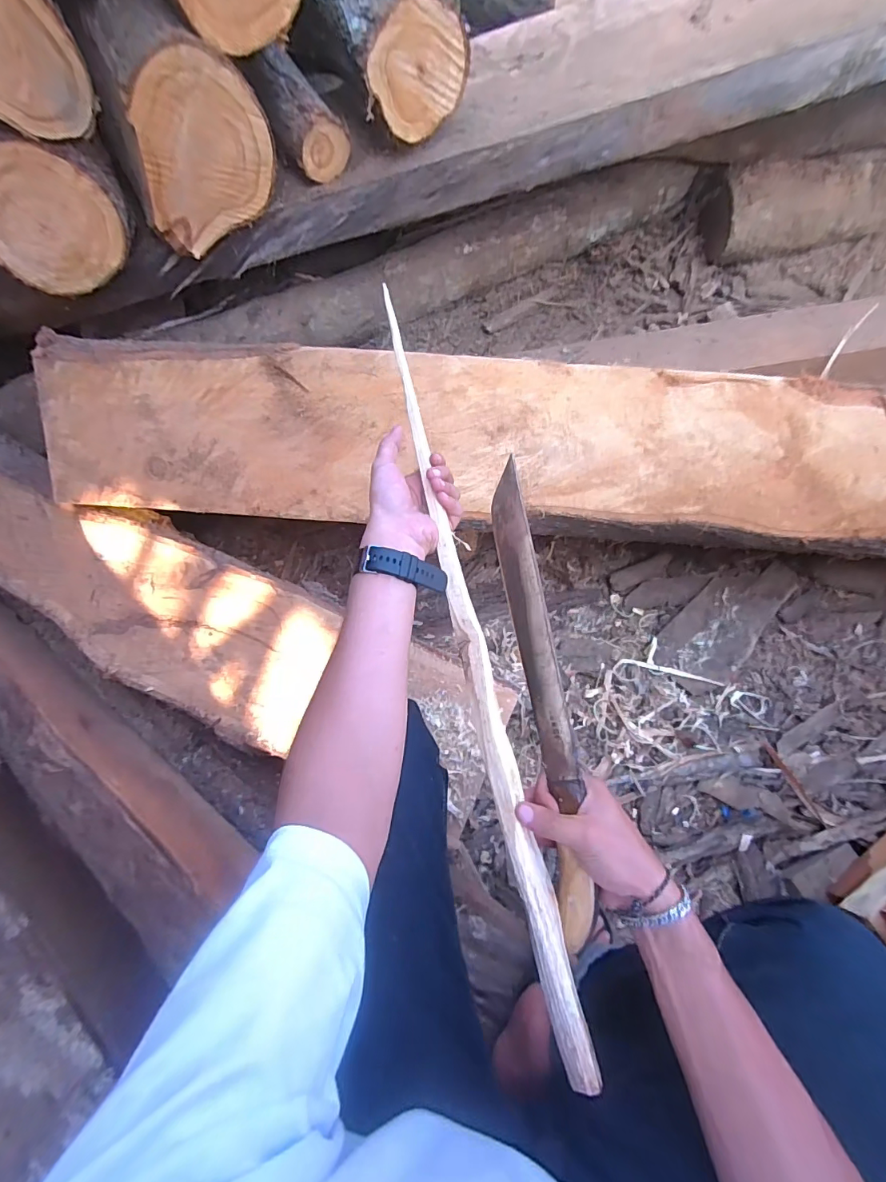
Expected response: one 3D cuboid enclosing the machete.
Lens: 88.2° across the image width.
[{"bbox_3d":[0.090,0.082,0.422,0.031,0.036,0.416,-7,75,-1],"label":"machete"}]

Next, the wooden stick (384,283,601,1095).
[{"bbox_3d":[0.023,0.034,0.410,0.032,0.018,0.686,-12,77,-4],"label":"wooden stick"}]

